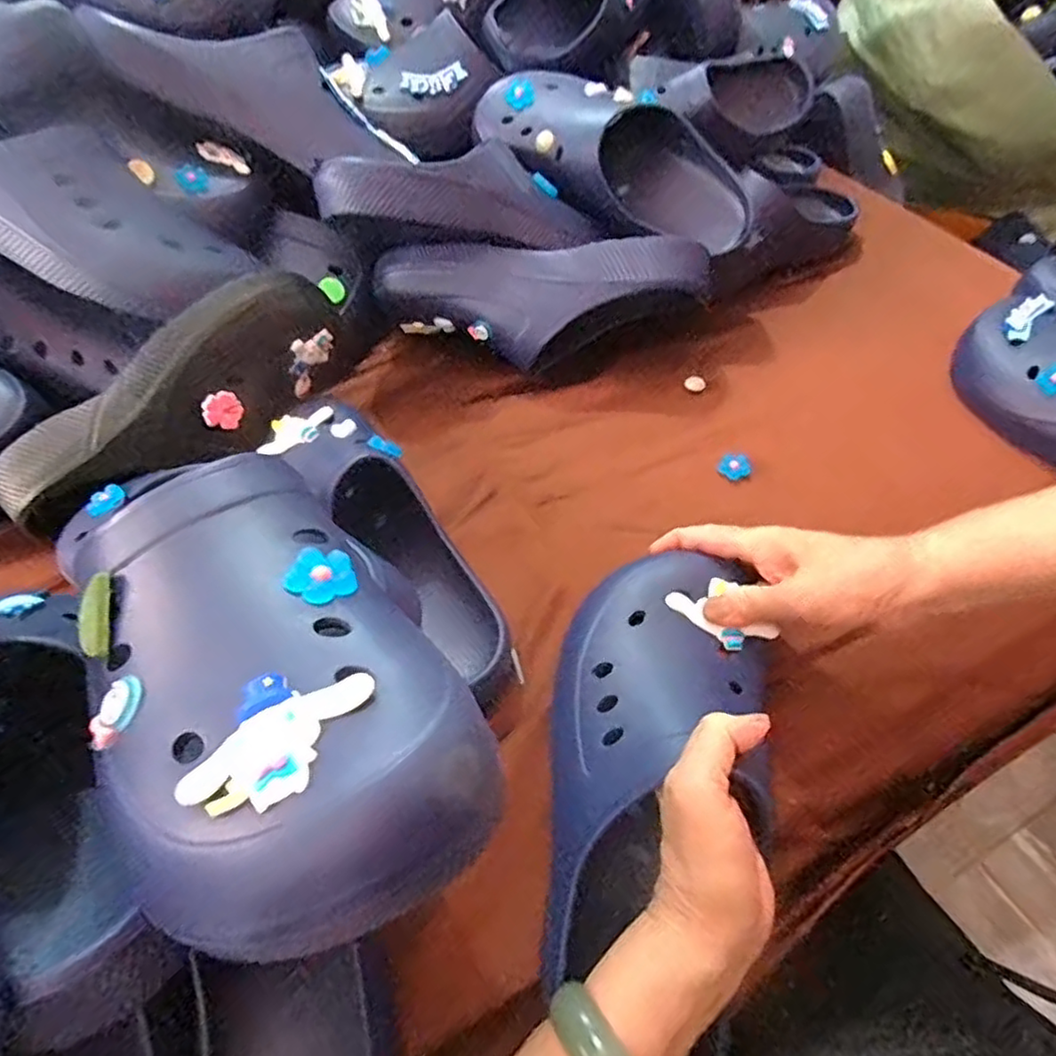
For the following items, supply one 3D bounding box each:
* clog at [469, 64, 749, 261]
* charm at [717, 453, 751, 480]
[{"bbox_3d":[0.081,-0.335,0.591,0.260,0.084,0.105,27,57,-1],"label":"clog"},{"bbox_3d":[0.168,-0.050,0.540,0.026,0.004,0.022,24,86,-1],"label":"charm"}]

